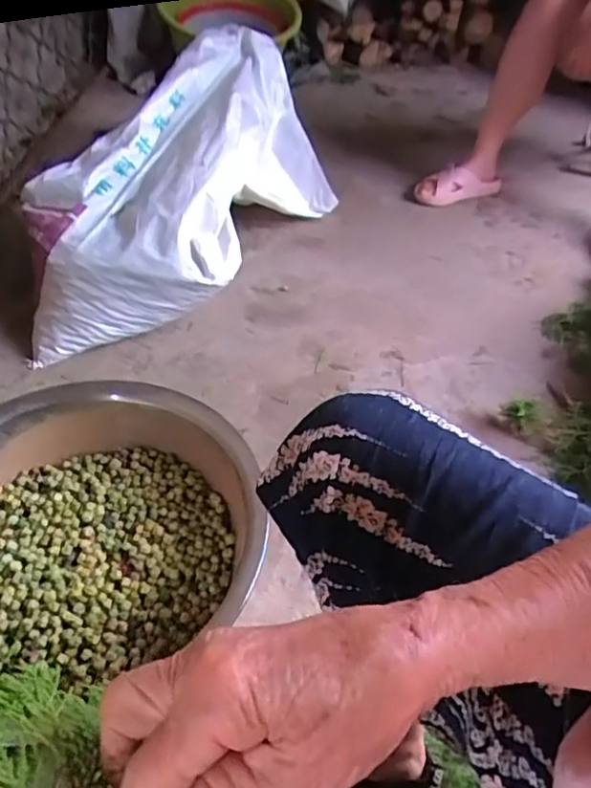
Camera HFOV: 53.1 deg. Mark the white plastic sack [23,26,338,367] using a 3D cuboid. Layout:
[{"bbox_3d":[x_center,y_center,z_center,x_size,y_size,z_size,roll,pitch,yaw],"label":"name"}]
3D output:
[{"bbox_3d":[-0.233,-0.407,1.184,0.395,0.334,0.773,20,49,17],"label":"white plastic sack"}]

